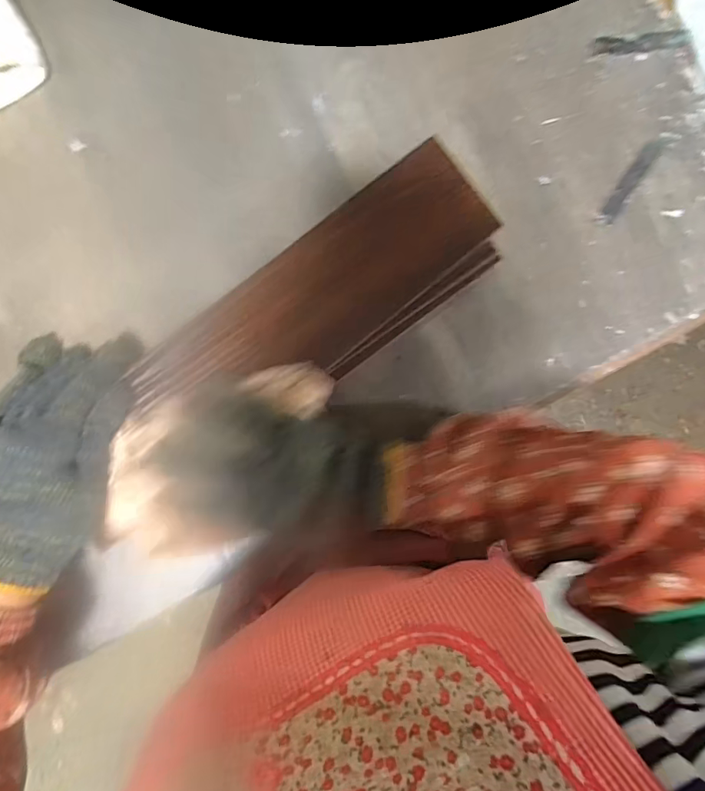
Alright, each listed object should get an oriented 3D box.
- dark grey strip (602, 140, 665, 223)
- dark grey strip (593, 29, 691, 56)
[{"bbox_3d":[0.249,-0.194,0.416,0.016,0.004,0.093,37,85,-7],"label":"dark grey strip"},{"bbox_3d":[0.263,-0.320,0.425,0.106,0.010,0.017,-16,92,-8],"label":"dark grey strip"}]

